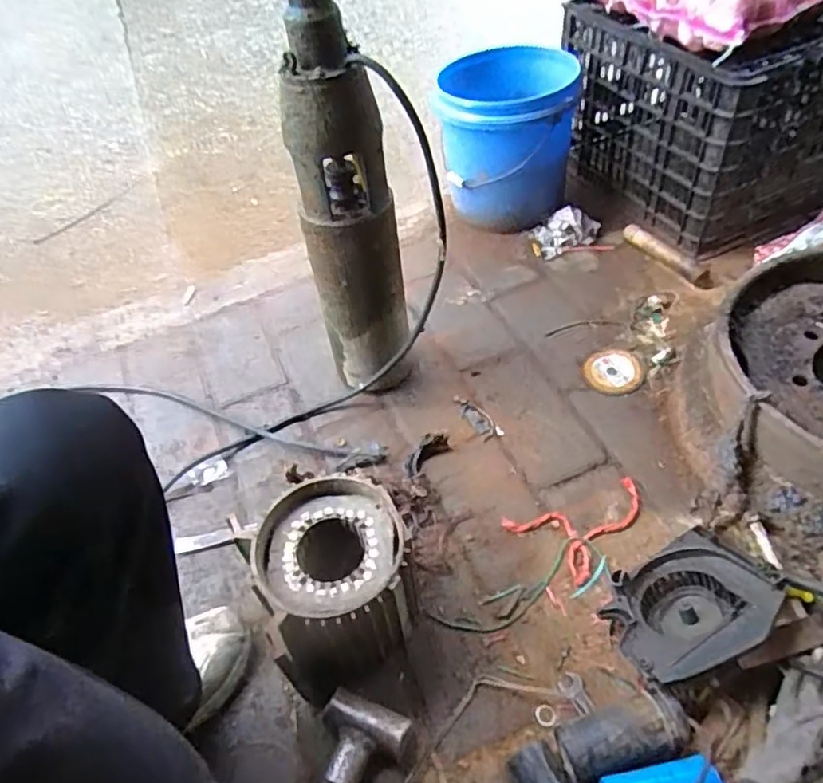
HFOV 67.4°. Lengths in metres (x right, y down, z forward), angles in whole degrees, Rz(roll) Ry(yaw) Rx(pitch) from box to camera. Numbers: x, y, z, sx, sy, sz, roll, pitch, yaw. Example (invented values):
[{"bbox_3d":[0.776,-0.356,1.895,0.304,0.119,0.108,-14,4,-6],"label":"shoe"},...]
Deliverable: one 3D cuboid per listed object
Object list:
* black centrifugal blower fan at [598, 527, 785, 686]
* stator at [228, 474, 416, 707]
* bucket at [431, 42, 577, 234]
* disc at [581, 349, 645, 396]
[{"bbox_3d":[0.298,0.234,0.677,0.164,0.060,0.159,-22,26,-7],"label":"black centrifugal blower fan"},{"bbox_3d":[-0.078,0.222,0.701,0.166,0.166,0.191,-23,51,-14],"label":"stator"},{"bbox_3d":[0.189,-0.502,1.229,0.240,0.250,0.278,6,50,10],"label":"bucket"},{"bbox_3d":[0.317,-0.033,0.971,0.091,0.009,0.095,-3,49,3],"label":"disc"}]

